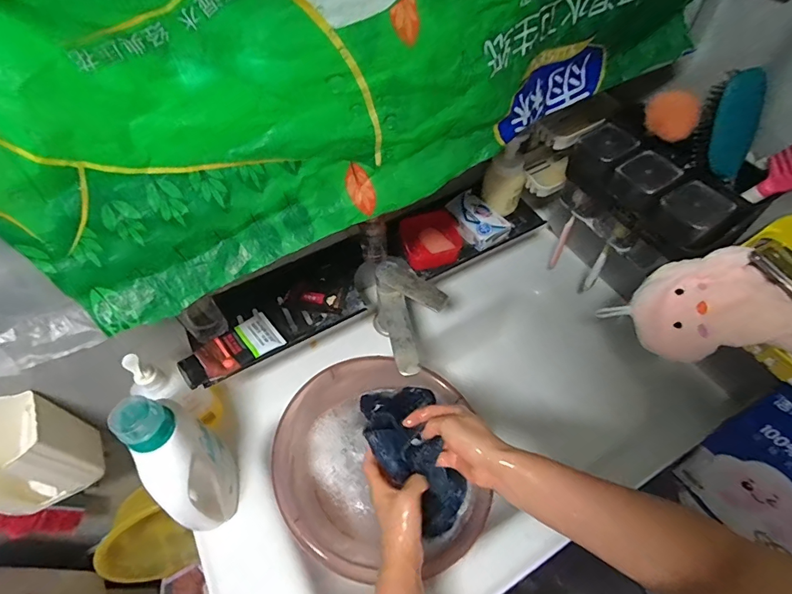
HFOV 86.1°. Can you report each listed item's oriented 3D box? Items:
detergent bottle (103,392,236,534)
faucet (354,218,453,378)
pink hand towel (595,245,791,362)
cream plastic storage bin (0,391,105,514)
[{"bbox_3d":[-0.262,0.205,0.524,0.072,0.228,0.127,-37,62,-22],"label":"detergent bottle"},{"bbox_3d":[0.009,-0.002,0.630,0.113,0.076,0.219,-16,74,-10],"label":"faucet"},{"bbox_3d":[0.357,0.027,0.495,0.195,0.058,0.134,-13,56,-8],"label":"pink hand towel"},{"bbox_3d":[-0.512,0.218,0.576,0.137,0.139,0.107,-19,57,-12],"label":"cream plastic storage bin"}]

